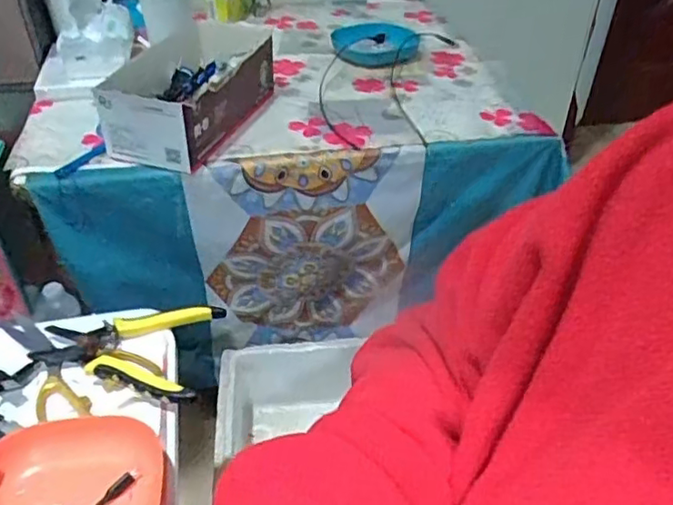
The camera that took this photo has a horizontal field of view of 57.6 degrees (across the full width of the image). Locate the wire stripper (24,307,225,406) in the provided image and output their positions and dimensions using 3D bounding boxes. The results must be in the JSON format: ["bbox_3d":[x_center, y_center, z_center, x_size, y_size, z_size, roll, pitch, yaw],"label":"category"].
[{"bbox_3d":[-0.189,0.086,0.549,0.151,0.022,0.112,2,40,1],"label":"wire stripper"}]

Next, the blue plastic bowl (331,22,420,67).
[{"bbox_3d":[0.067,-0.359,1.046,0.128,0.028,0.148,25,45,26],"label":"blue plastic bowl"}]

